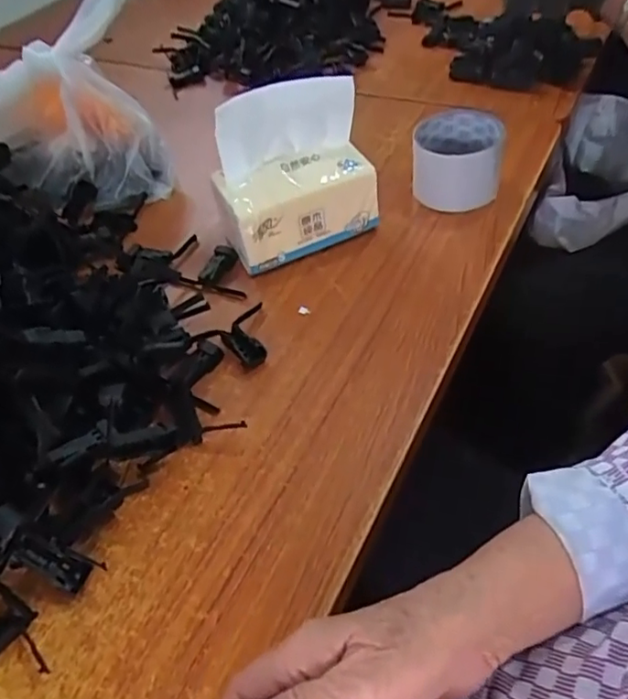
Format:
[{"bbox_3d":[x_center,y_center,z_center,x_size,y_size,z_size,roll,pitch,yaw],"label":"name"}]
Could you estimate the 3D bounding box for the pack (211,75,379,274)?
[{"bbox_3d":[-0.021,-0.162,0.530,0.137,0.130,0.091,-20,49,-10],"label":"pack"}]

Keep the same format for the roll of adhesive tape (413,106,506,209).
[{"bbox_3d":[0.140,-0.189,0.571,0.079,0.062,0.085,-2,52,2],"label":"roll of adhesive tape"}]

